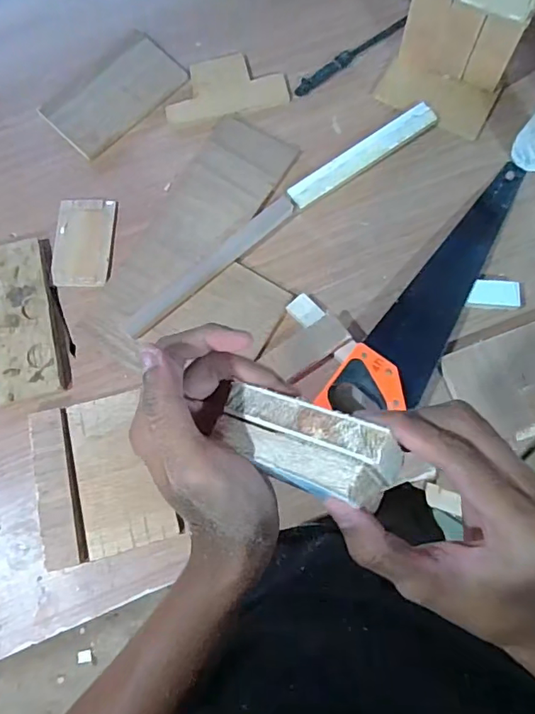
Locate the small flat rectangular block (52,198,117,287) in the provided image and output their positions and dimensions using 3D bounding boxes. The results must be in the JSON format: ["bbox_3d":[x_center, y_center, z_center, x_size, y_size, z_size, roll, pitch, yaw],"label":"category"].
[{"bbox_3d":[-0.280,-0.176,0.761,0.085,0.005,0.148,1,75,2],"label":"small flat rectangular block"}]

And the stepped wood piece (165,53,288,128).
[{"bbox_3d":[-0.071,-0.445,0.827,0.196,0.009,0.111,-13,75,-2],"label":"stepped wood piece"}]

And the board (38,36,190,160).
[{"bbox_3d":[-0.249,-0.432,0.828,0.219,0.007,0.128,-44,78,-9],"label":"board"}]

